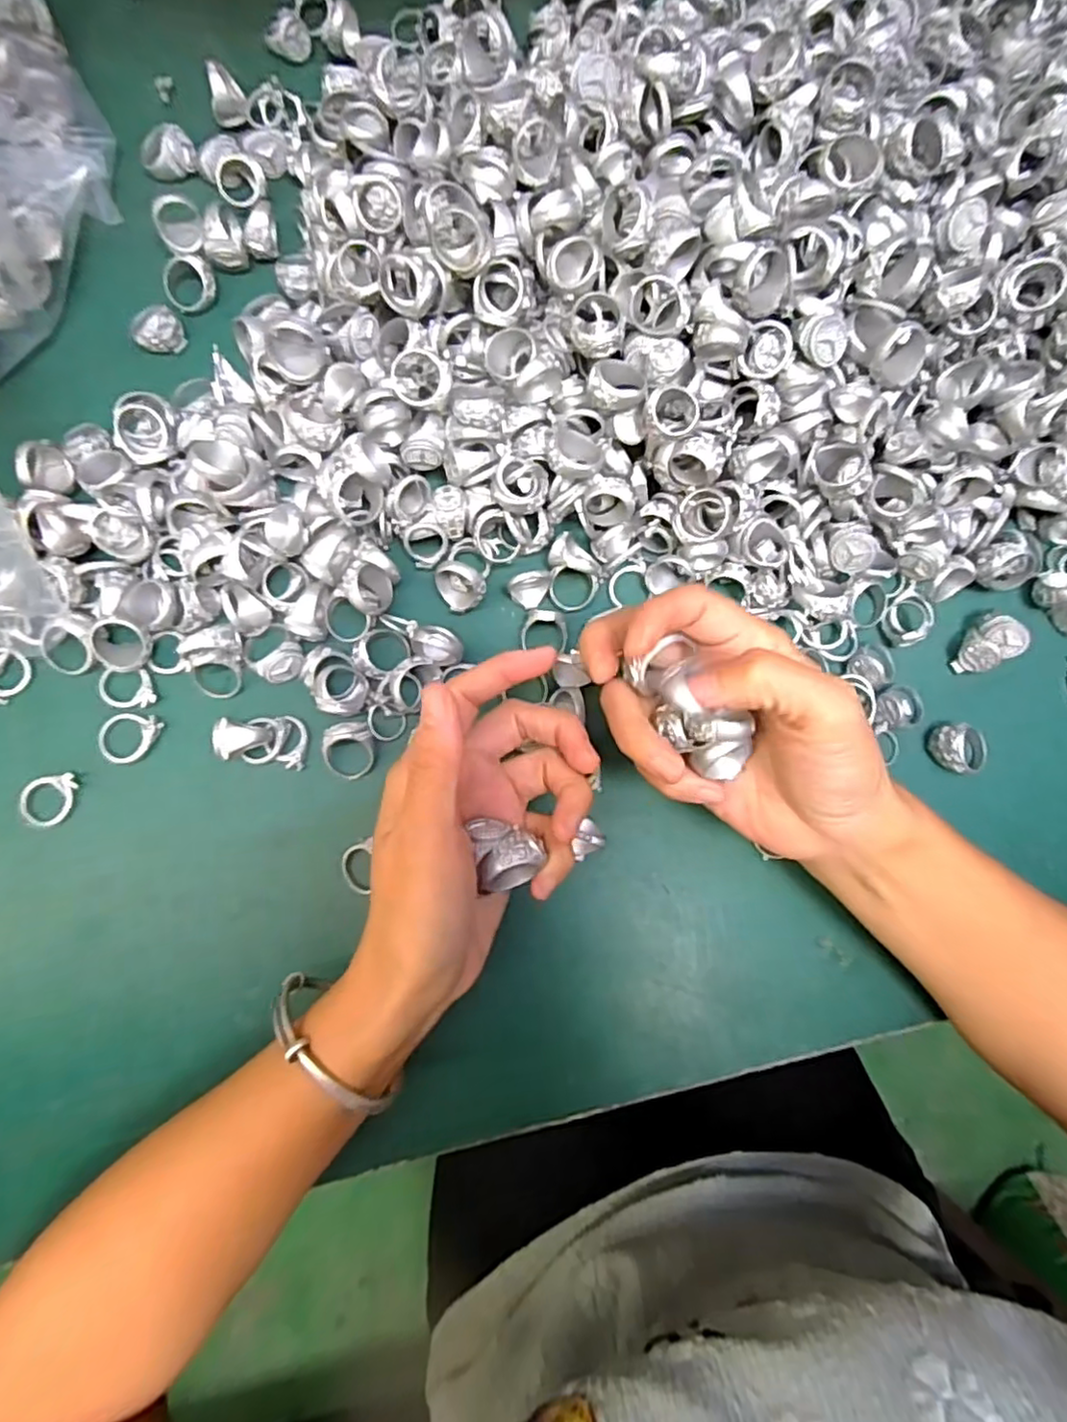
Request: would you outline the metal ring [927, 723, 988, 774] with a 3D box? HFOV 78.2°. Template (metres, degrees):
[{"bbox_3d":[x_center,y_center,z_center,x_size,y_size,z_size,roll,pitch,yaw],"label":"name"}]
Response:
[{"bbox_3d":[0.211,0.018,0.320,0.028,0.015,0.024,-4,82,-4],"label":"metal ring"}]

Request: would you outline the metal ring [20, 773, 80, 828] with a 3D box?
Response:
[{"bbox_3d":[-0.220,0.041,0.298,0.025,0.004,0.022,-11,83,-5],"label":"metal ring"}]

